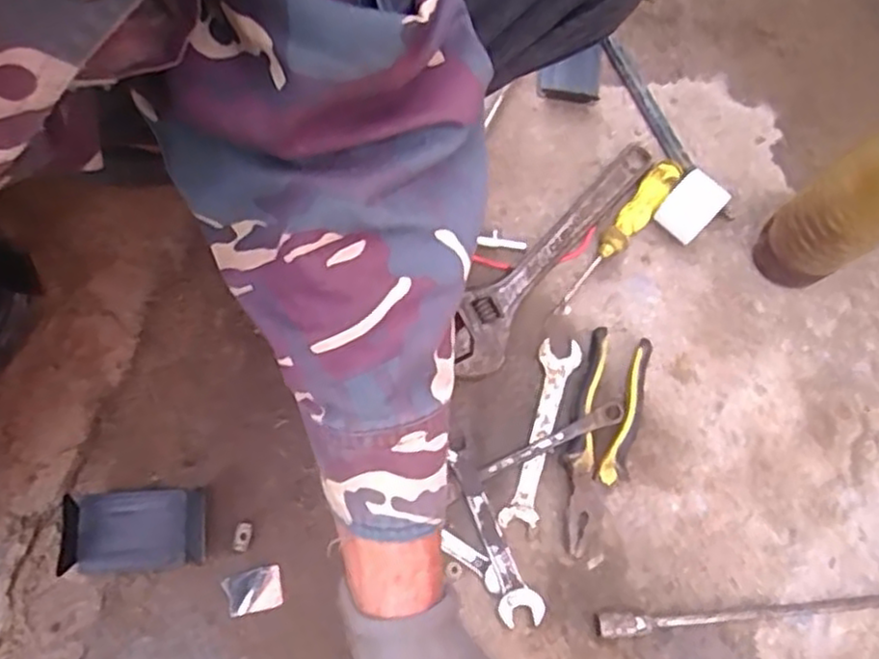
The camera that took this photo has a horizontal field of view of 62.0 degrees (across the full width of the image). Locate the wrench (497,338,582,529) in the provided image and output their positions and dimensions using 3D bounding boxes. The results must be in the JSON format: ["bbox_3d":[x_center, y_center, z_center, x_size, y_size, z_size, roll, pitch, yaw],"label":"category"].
[{"bbox_3d":[0.087,0.088,0.636,0.036,0.007,0.168,17,71,3],"label":"wrench"}]

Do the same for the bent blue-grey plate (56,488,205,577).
[{"bbox_3d":[-0.237,0.156,0.575,0.101,0.039,0.063,-5,71,-4],"label":"bent blue-grey plate"}]

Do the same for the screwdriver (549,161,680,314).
[{"bbox_3d":[0.166,-0.088,0.681,0.029,0.035,0.179,38,74,10],"label":"screwdriver"}]

